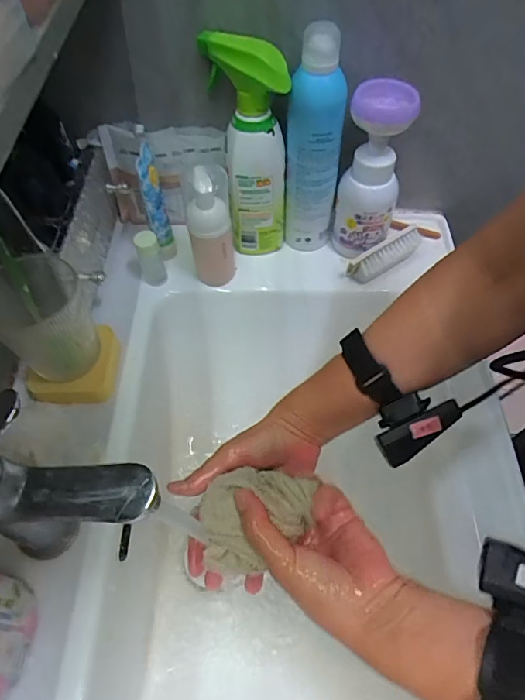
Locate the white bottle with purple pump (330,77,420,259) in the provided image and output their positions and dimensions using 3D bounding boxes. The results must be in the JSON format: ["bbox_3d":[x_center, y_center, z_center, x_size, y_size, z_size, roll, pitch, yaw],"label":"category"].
[{"bbox_3d":[0.118,-0.191,0.527,0.064,0.175,0.071,6,62,3],"label":"white bottle with purple pump"}]

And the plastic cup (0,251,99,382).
[{"bbox_3d":[-0.205,-0.036,0.454,0.079,0.099,0.092,-11,62,-6],"label":"plastic cup"}]

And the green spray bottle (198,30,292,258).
[{"bbox_3d":[-0.014,-0.216,0.520,0.065,0.218,0.085,-15,63,-9],"label":"green spray bottle"}]

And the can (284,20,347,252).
[{"bbox_3d":[0.055,-0.207,0.510,0.059,0.228,0.051,7,62,3],"label":"can"}]

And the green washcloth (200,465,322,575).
[{"bbox_3d":[-0.007,0.125,0.356,0.083,0.046,0.068,4,60,1],"label":"green washcloth"}]

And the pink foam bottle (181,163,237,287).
[{"bbox_3d":[-0.057,-0.131,0.531,0.049,0.162,0.039,-6,62,-4],"label":"pink foam bottle"}]

